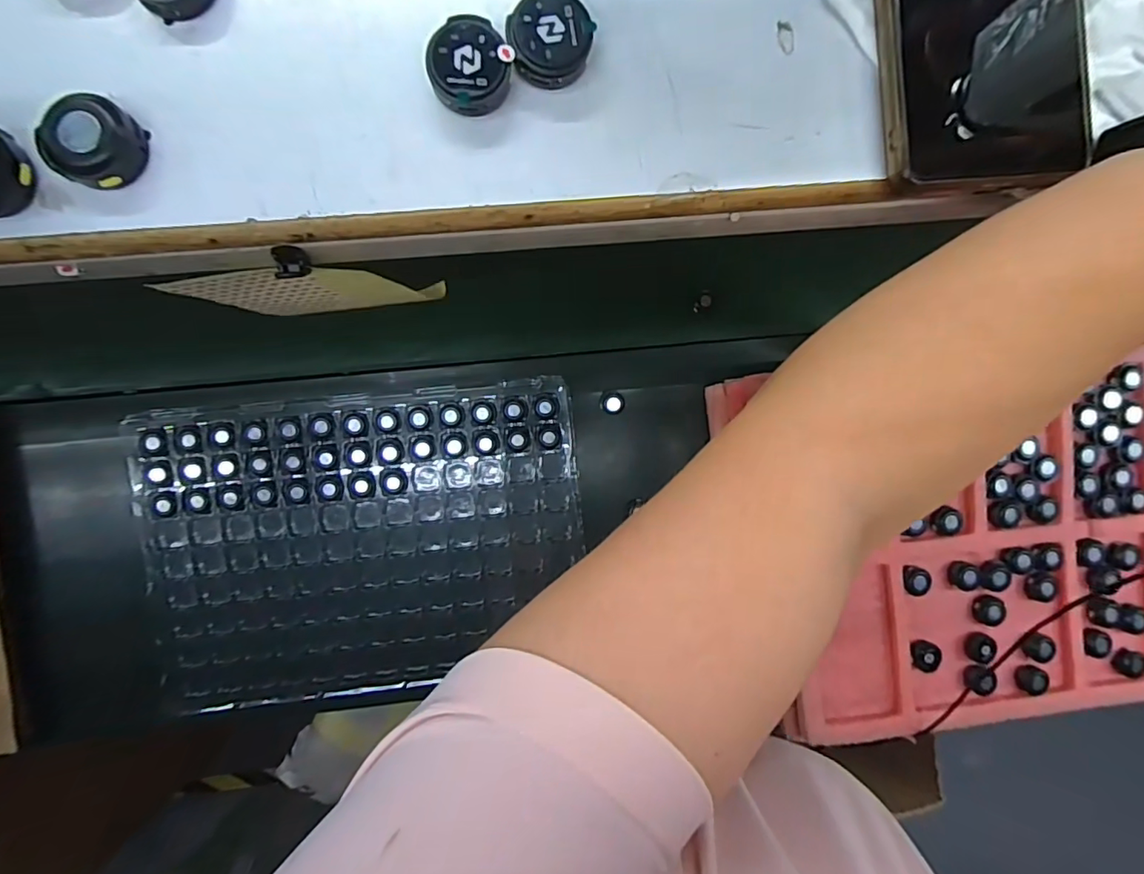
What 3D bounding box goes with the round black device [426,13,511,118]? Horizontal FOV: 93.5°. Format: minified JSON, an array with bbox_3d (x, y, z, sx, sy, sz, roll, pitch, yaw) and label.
[{"bbox_3d":[-0.038,-0.135,0.198,0.028,0.015,0.031,-14,91,-3],"label":"round black device"}]

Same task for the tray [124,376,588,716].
[{"bbox_3d":[-0.235,0.126,0.648,0.527,0.043,0.363,-7,90,-2],"label":"tray"}]

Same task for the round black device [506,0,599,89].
[{"bbox_3d":[-0.008,-0.146,0.200,0.031,0.014,0.029,0,91,-4],"label":"round black device"}]

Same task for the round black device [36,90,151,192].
[{"bbox_3d":[-0.169,-0.104,0.189,0.027,0.015,0.029,0,91,-4],"label":"round black device"}]

